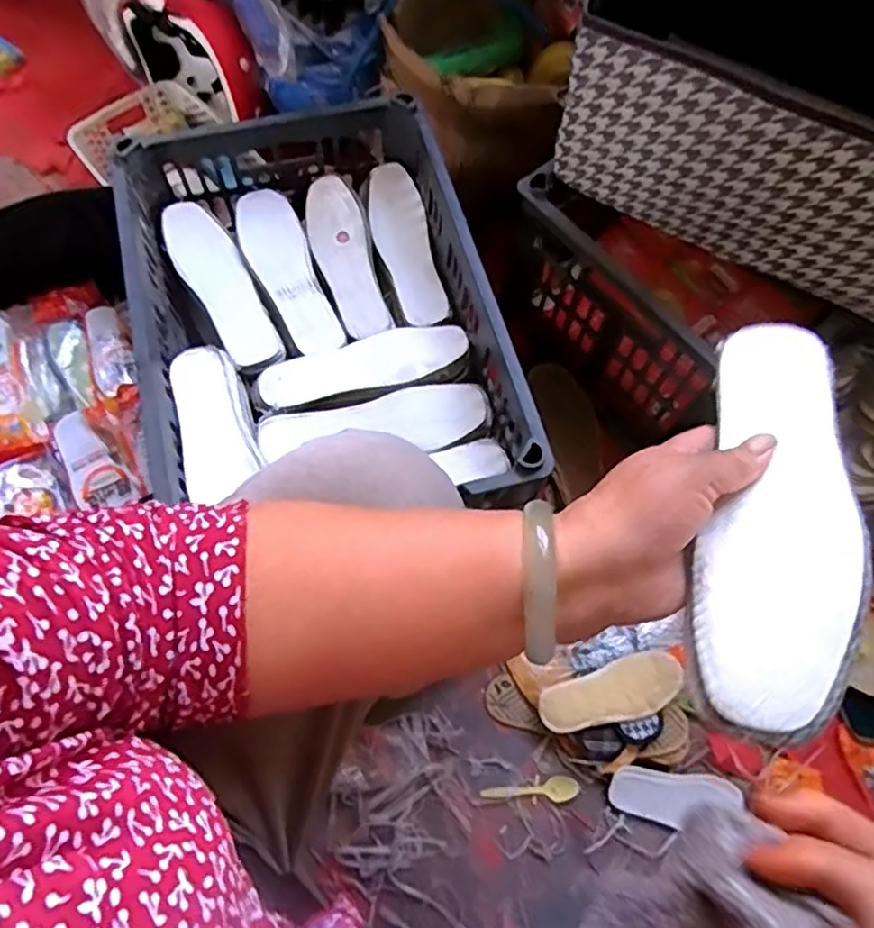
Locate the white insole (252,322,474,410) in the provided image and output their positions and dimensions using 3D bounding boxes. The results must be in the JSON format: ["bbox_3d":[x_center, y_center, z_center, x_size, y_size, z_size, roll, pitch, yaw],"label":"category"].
[{"bbox_3d":[-0.080,-0.109,0.718,0.221,0.018,0.069,-16,71,-7],"label":"white insole"}]

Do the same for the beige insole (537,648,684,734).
[{"bbox_3d":[0.195,0.257,0.738,0.159,0.018,0.062,-20,71,-9],"label":"beige insole"}]

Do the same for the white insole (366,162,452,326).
[{"bbox_3d":[-0.038,-0.256,0.787,0.064,0.034,0.212,-14,71,-7],"label":"white insole"}]

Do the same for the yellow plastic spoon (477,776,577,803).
[{"bbox_3d":[0.102,0.362,0.729,0.104,0.012,0.025,-8,70,-4],"label":"yellow plastic spoon"}]

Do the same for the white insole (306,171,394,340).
[{"bbox_3d":[-0.109,-0.242,0.777,0.064,0.025,0.211,-14,71,-7],"label":"white insole"}]

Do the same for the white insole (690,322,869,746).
[{"bbox_3d":[0.165,0.016,0.319,0.065,0.009,0.218,2,59,30],"label":"white insole"}]

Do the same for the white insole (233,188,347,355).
[{"bbox_3d":[-0.174,-0.224,0.758,0.069,0.013,0.229,-23,72,-10],"label":"white insole"}]

